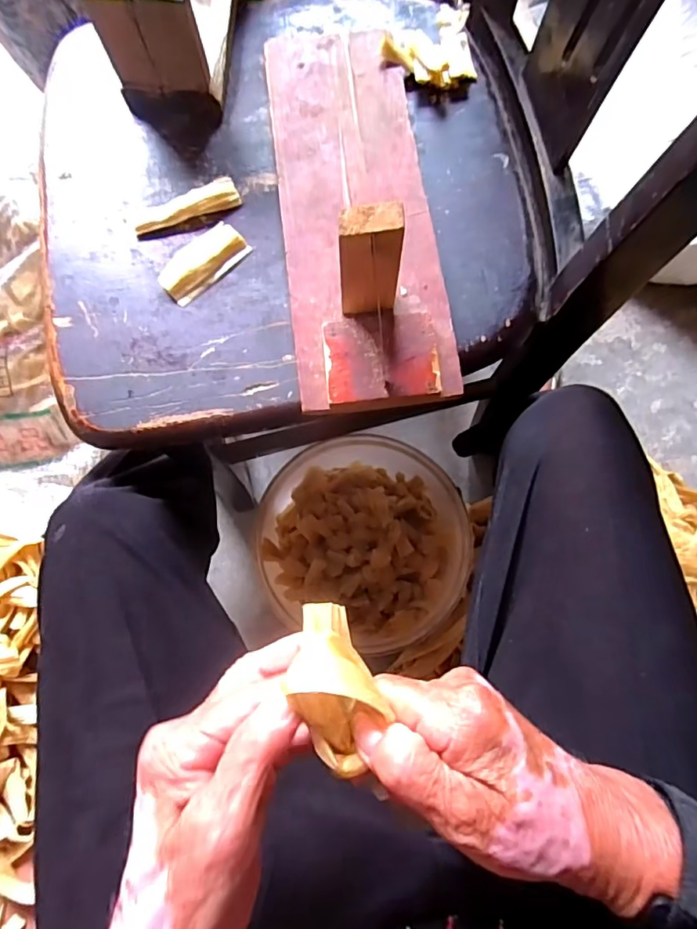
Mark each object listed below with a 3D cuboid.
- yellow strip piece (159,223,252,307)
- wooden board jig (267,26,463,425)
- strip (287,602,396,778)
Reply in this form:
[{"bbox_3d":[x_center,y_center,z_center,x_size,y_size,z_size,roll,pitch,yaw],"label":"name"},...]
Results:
[{"bbox_3d":[-0.118,-0.164,0.424,0.073,0.011,0.038,-43,80,-8],"label":"yellow strip piece"},{"bbox_3d":[0.003,-0.223,0.385,0.120,0.100,0.358,-7,77,0],"label":"wooden board jig"},{"bbox_3d":[-0.005,0.093,0.225,0.034,0.026,0.067,-10,68,-1],"label":"strip"}]

